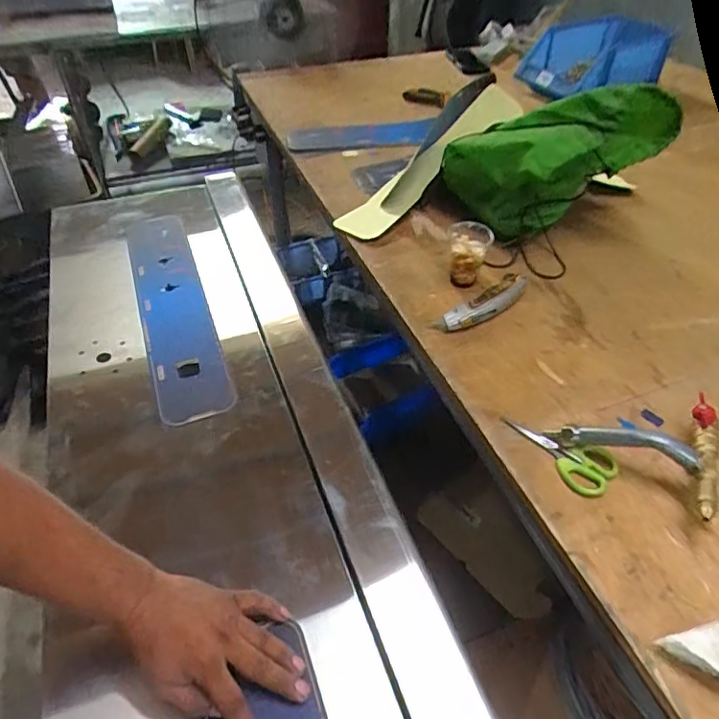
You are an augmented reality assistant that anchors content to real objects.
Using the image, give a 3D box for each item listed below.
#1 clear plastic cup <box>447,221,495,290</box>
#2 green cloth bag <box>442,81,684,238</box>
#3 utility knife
[{"bbox_3d":[0.161,-0.158,0.814,0.062,0.072,0.056,5,47,4],"label":"clear plastic cup"},{"bbox_3d":[0.304,-0.294,0.852,0.333,0.161,0.111,-16,41,26],"label":"green cloth bag"},{"bbox_3d":[0.177,-0.079,0.775,0.164,0.015,0.046,-30,54,-26],"label":"utility knife"}]

